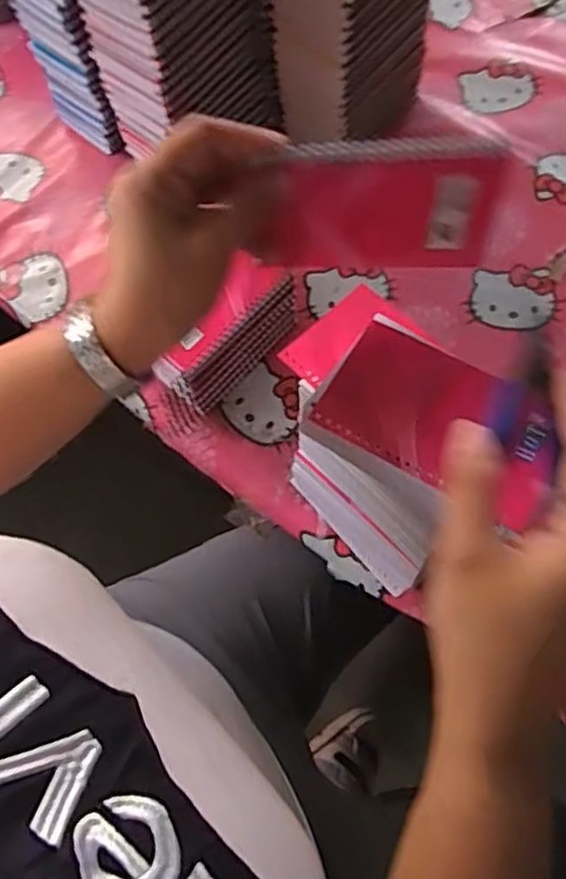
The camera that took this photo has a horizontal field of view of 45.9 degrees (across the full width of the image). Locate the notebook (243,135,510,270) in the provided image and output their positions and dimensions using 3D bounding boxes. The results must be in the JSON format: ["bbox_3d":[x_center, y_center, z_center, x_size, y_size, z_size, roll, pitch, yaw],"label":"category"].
[{"bbox_3d":[0.047,-0.121,0.358,0.128,0.085,0.019,-6,68,0],"label":"notebook"}]

